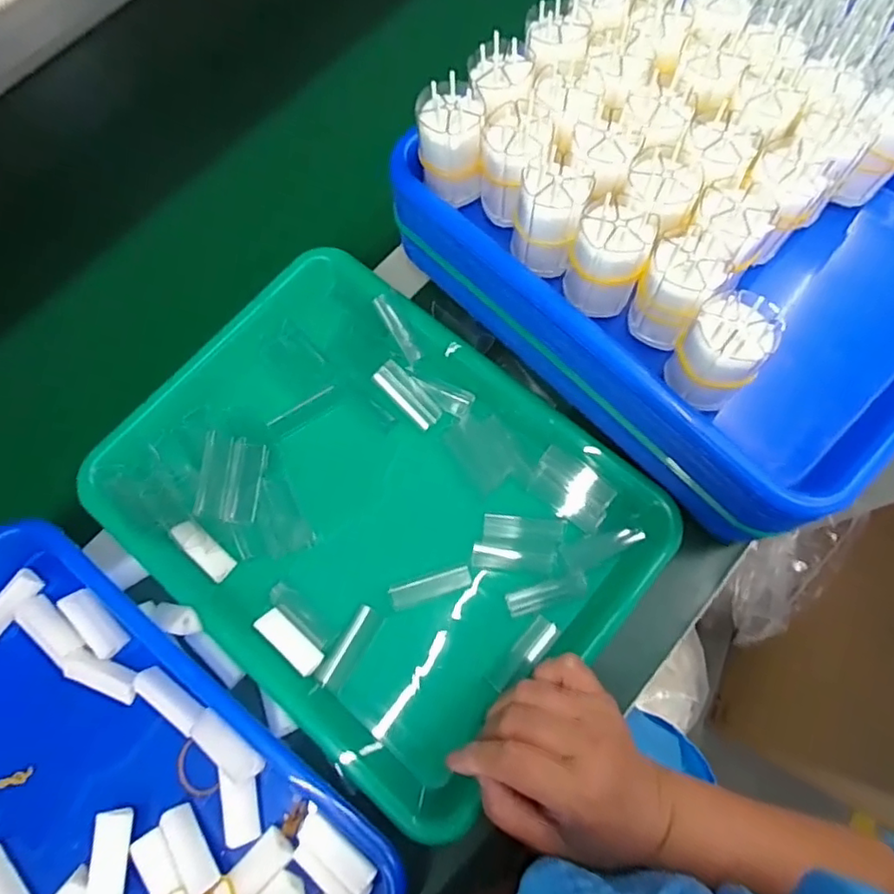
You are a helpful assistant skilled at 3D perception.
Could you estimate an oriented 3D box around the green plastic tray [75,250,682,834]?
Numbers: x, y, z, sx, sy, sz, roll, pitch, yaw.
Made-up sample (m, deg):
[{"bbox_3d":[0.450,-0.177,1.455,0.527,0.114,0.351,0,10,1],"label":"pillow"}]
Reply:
[{"bbox_3d":[-0.050,0.037,0.399,0.328,0.040,0.254,41,78,14],"label":"green plastic tray"}]

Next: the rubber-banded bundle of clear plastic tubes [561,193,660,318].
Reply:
[{"bbox_3d":[0.088,-0.102,0.332,0.040,0.057,0.035,19,74,9],"label":"rubber-banded bundle of clear plastic tubes"}]

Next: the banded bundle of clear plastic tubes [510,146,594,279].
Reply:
[{"bbox_3d":[0.058,-0.131,0.340,0.039,0.050,0.042,15,73,7],"label":"banded bundle of clear plastic tubes"}]

